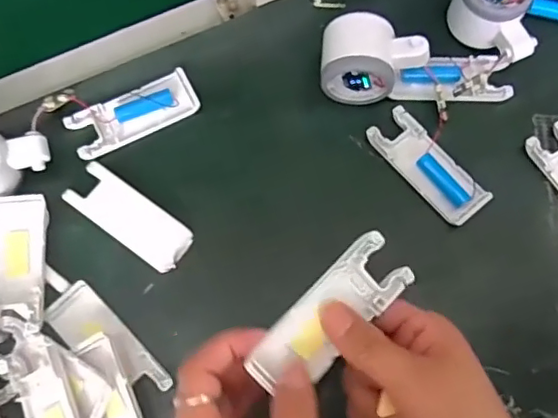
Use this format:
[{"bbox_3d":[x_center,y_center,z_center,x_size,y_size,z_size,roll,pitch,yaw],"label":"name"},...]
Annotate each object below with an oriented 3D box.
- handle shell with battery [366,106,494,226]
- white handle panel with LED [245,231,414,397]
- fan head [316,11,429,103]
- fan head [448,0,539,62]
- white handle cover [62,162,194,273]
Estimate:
[{"bbox_3d":[0.118,-0.034,0.453,0.039,0.015,0.102,-38,76,-11],"label":"handle shell with battery"},{"bbox_3d":[0.029,0.059,0.318,0.100,0.011,0.041,-43,95,-14],"label":"white handle panel with LED"},{"bbox_3d":[0.075,-0.121,0.460,0.080,0.051,0.057,6,72,2],"label":"fan head"},{"bbox_3d":[0.186,-0.164,0.476,0.055,0.049,0.079,-43,77,-12],"label":"fan head"},{"bbox_3d":[-0.115,0.006,0.436,0.100,0.006,0.039,33,75,10],"label":"white handle cover"}]

